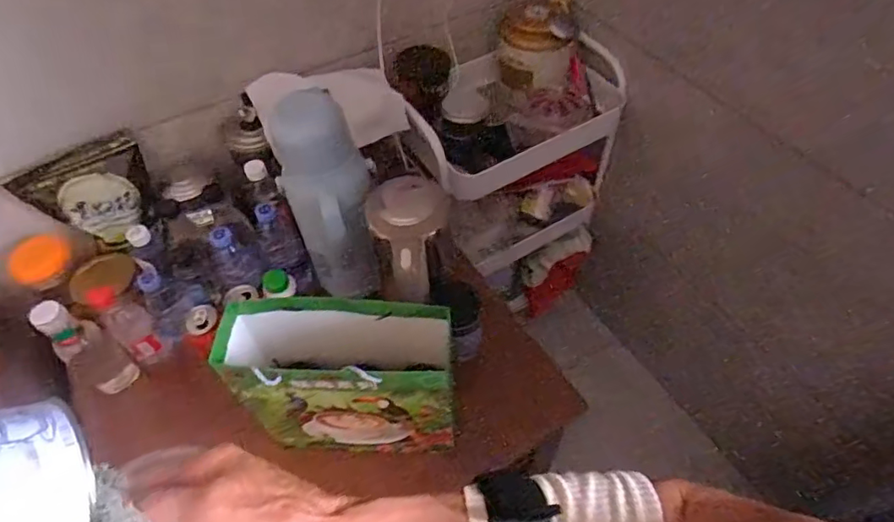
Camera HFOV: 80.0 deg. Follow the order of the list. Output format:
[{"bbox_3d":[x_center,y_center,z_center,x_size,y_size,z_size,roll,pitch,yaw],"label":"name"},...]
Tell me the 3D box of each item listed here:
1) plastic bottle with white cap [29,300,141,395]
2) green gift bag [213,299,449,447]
[{"bbox_3d":[-0.555,0.134,0.815,0.070,0.190,0.070,28,59,21],"label":"plastic bottle with white cap"},{"bbox_3d":[-0.128,0.160,0.702,0.267,0.236,0.101,3,54,4],"label":"green gift bag"}]

